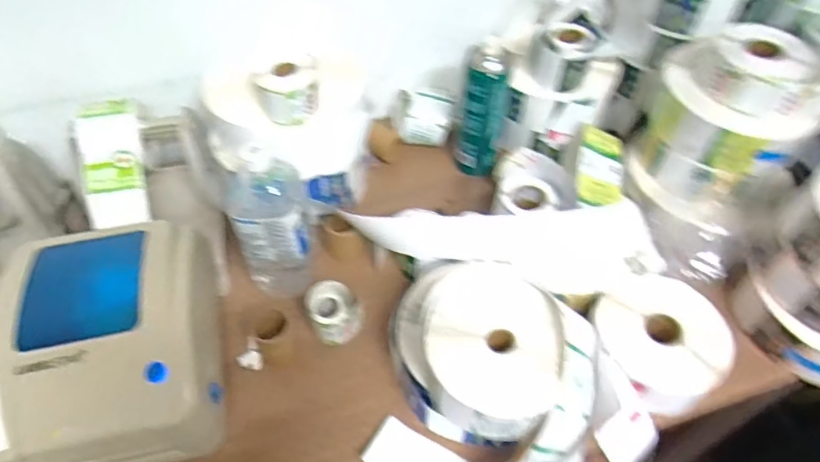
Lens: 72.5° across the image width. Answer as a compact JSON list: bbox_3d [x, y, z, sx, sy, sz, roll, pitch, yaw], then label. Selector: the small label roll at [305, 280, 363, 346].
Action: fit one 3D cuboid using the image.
[{"bbox_3d":[-0.095,0.101,0.680,0.066,0.052,0.058,33,59,22],"label":"small label roll"}]

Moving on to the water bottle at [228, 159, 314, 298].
[{"bbox_3d":[-0.164,-0.002,0.672,0.083,0.189,0.076,-9,53,-8],"label":"water bottle"}]

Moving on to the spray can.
[{"bbox_3d":[0.103,-0.170,0.793,0.064,0.199,0.058,11,53,7],"label":"spray can"}]

